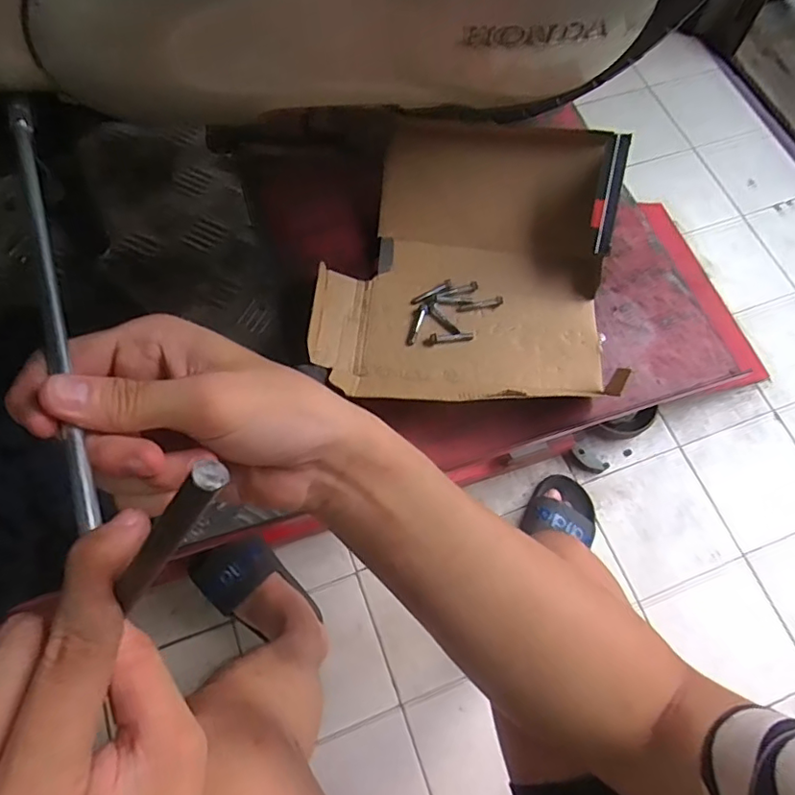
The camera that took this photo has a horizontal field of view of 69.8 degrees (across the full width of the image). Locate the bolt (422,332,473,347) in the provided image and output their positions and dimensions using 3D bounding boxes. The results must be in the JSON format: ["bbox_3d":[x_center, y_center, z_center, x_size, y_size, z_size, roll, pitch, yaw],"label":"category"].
[{"bbox_3d":[0.047,-0.056,0.528,0.047,0.005,0.010,-10,69,-6],"label":"bolt"}]

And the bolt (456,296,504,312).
[{"bbox_3d":[0.078,-0.090,0.544,0.044,0.007,0.009,-10,69,-6],"label":"bolt"}]

